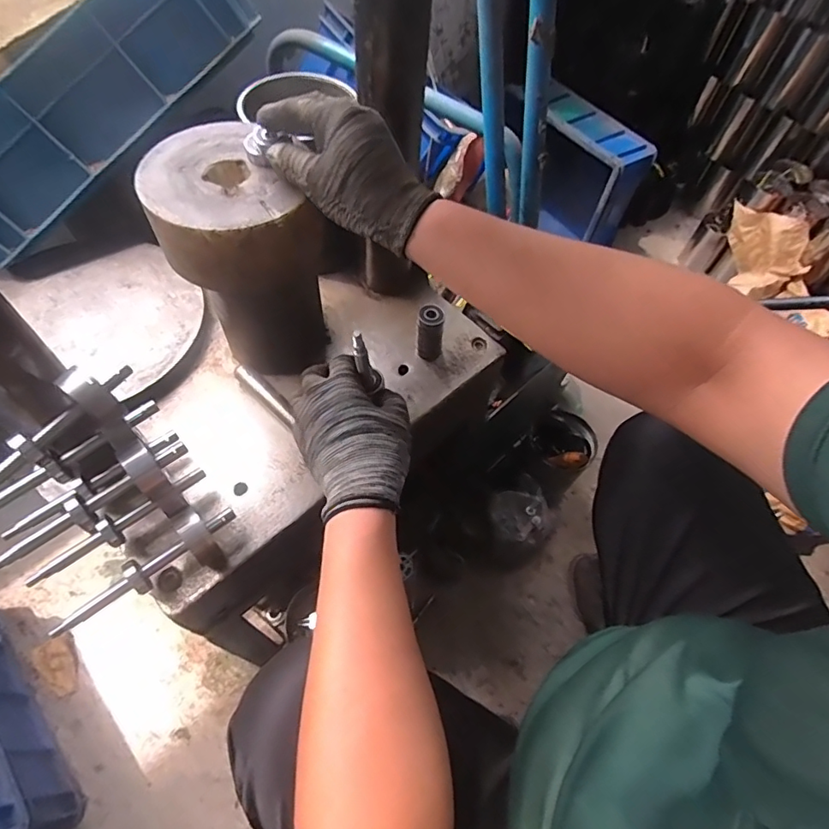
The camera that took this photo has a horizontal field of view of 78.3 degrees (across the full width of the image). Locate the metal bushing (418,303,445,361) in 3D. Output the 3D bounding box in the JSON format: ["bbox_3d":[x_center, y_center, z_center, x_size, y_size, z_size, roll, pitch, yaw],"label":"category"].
[{"bbox_3d":[0.018,-0.094,0.594,0.029,0.066,0.030,3,59,-2],"label":"metal bushing"}]

